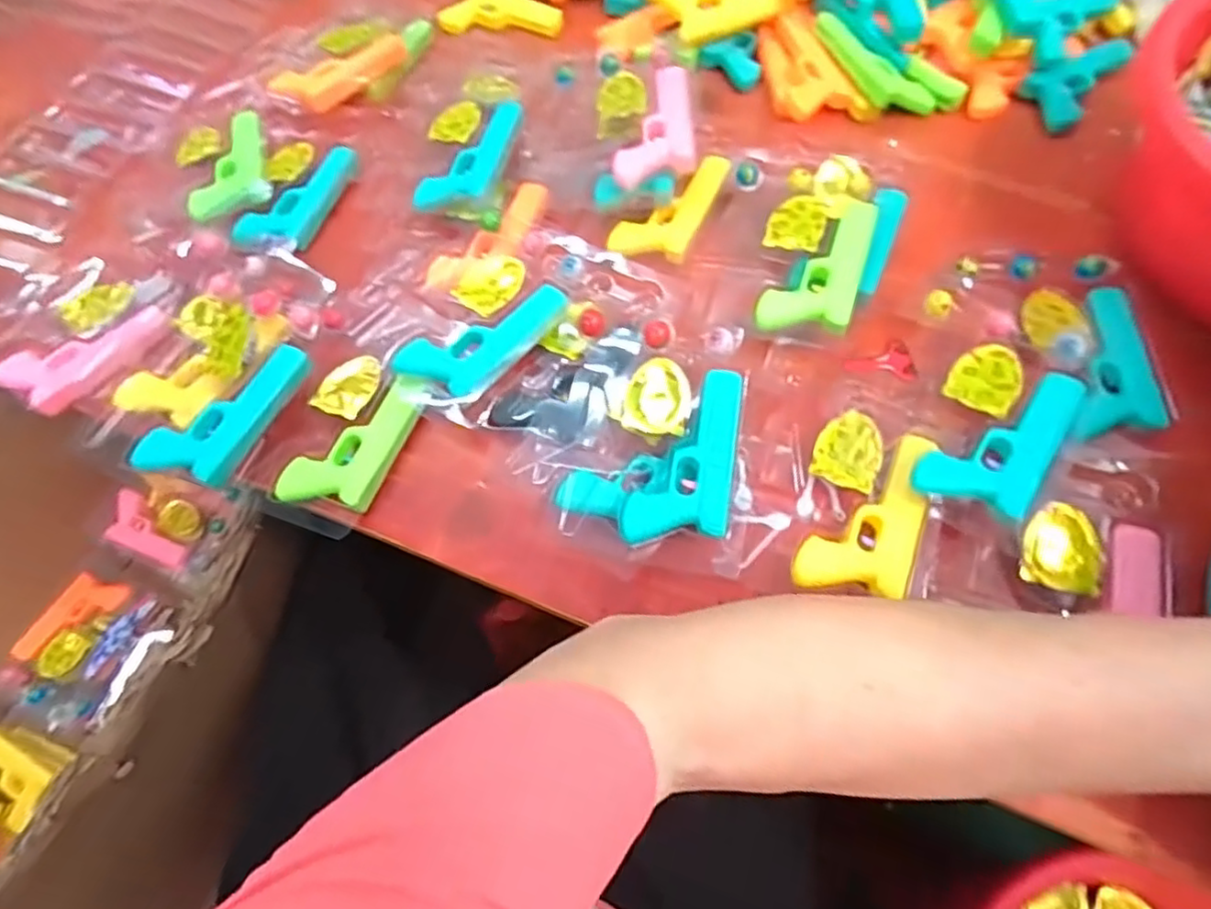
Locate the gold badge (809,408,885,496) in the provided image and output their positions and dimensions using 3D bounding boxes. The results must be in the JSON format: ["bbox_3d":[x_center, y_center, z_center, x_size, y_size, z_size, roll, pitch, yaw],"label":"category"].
[{"bbox_3d":[0.151,-0.004,0.407,0.038,0.005,0.048,20,74,14],"label":"gold badge"}]

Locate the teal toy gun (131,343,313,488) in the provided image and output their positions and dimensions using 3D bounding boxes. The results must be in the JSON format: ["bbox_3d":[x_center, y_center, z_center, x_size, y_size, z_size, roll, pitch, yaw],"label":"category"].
[{"bbox_3d":[-0.258,-0.030,0.452,0.059,0.015,0.116,24,67,15],"label":"teal toy gun"}]

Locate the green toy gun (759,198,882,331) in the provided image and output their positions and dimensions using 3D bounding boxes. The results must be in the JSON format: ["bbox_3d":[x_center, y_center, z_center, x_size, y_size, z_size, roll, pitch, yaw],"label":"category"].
[{"bbox_3d":[0.150,-0.133,0.462,0.058,0.016,0.117,18,66,12],"label":"green toy gun"}]

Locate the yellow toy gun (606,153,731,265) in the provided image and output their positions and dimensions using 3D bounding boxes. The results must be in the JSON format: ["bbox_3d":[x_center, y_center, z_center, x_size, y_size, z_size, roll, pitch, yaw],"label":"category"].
[{"bbox_3d":[0.052,-0.198,0.523,0.060,0.016,0.109,23,67,14],"label":"yellow toy gun"}]

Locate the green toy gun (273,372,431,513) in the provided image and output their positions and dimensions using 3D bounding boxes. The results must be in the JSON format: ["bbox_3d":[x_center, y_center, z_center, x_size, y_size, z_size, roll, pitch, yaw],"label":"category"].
[{"bbox_3d":[-0.168,-0.009,0.443,0.062,0.022,0.105,22,67,14],"label":"green toy gun"}]

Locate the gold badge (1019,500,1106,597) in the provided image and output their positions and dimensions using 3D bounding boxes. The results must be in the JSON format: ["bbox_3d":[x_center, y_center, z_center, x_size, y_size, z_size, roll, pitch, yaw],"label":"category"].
[{"bbox_3d":[0.258,0.052,0.375,0.037,0.012,0.054,12,65,10],"label":"gold badge"}]

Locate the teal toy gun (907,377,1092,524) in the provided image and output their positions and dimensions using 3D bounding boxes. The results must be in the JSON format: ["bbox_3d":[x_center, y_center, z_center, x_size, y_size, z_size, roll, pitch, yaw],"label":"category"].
[{"bbox_3d":[0.237,-0.008,0.395,0.058,0.022,0.120,37,71,19],"label":"teal toy gun"}]

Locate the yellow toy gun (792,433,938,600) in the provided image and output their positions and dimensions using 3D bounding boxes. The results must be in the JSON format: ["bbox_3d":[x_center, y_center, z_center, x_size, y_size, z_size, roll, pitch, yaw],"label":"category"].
[{"bbox_3d":[0.156,0.034,0.390,0.061,0.014,0.111,21,67,14],"label":"yellow toy gun"}]

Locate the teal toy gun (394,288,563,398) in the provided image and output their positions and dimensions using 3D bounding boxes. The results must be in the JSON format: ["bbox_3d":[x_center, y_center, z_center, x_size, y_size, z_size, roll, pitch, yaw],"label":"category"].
[{"bbox_3d":[-0.082,-0.080,0.460,0.061,0.019,0.114,40,72,20],"label":"teal toy gun"}]

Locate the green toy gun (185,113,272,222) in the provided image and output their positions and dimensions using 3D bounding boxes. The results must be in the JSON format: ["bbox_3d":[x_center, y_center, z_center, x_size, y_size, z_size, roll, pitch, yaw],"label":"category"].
[{"bbox_3d":[-0.316,-0.238,0.560,0.060,0.024,0.112,-17,64,-5],"label":"green toy gun"}]

